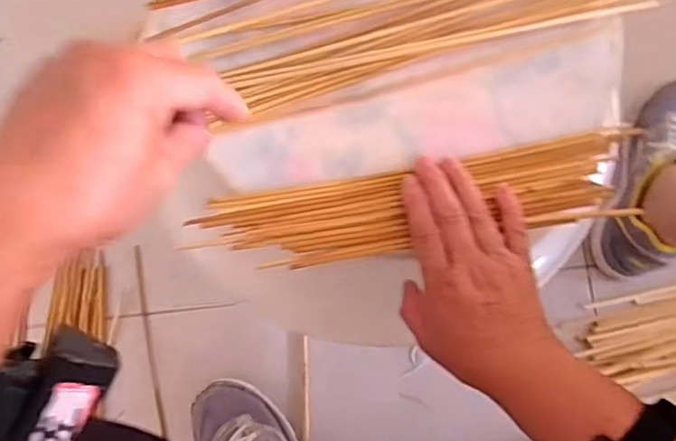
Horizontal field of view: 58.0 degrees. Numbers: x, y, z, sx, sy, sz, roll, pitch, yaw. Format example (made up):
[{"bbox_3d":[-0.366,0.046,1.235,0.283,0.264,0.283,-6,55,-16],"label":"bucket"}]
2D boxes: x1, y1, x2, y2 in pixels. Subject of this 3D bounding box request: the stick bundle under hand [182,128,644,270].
[{"bbox_3d":[0.057,-0.012,0.427,0.293,0.017,0.059,-9,81,-4],"label":"stick bundle under hand"}]

